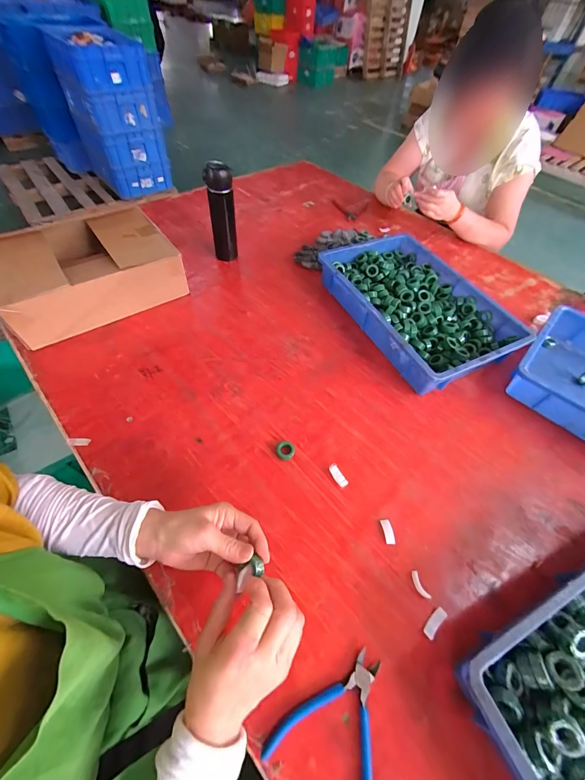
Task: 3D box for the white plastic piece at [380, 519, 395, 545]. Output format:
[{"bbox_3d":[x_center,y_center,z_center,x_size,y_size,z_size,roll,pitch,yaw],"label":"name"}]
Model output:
[{"bbox_3d":[0.145,0.214,0.462,0.016,0.004,0.035,-5,55,-9],"label":"white plastic piece"}]

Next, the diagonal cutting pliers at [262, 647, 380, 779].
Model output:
[{"bbox_3d":[0.053,0.371,0.343,0.114,0.014,0.137,31,58,16],"label":"diagonal cutting pliers"}]

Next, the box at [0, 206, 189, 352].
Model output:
[{"bbox_3d":[-0.441,-0.256,0.669,0.340,0.136,0.221,-32,63,-24],"label":"box"}]

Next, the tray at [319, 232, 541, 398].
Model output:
[{"bbox_3d":[0.289,-0.203,0.732,0.298,0.076,0.436,-20,59,-19],"label":"tray"}]

